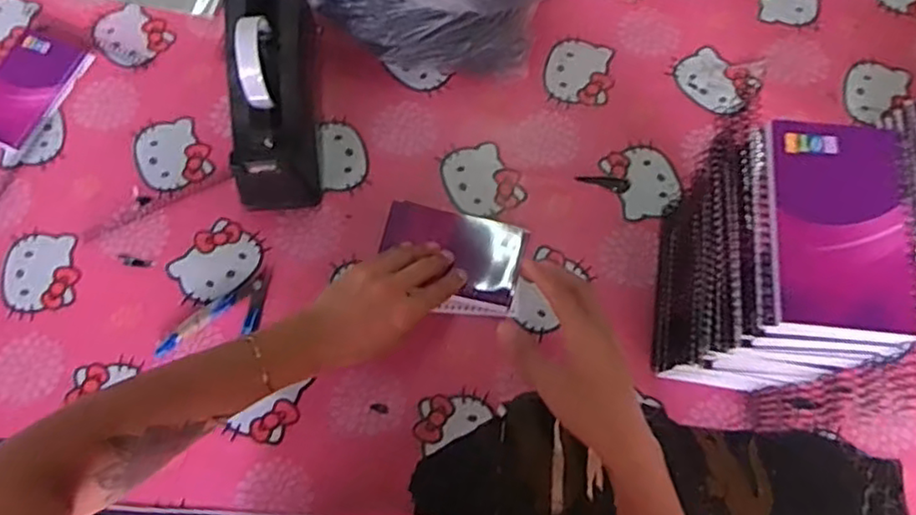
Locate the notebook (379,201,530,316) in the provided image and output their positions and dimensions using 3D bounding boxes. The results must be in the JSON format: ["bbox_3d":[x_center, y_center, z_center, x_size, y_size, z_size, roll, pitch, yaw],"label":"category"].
[{"bbox_3d":[-0.005,0.002,0.654,0.138,0.019,0.096,14,71,0],"label":"notebook"}]

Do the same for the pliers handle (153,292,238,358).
[{"bbox_3d":[-0.242,0.060,0.618,0.086,0.011,0.015,-38,75,-11],"label":"pliers handle"}]

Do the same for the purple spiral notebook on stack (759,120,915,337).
[{"bbox_3d":[0.221,-0.020,0.389,0.082,0.013,0.124,6,72,3],"label":"purple spiral notebook on stack"}]

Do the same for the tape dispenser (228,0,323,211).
[{"bbox_3d":[-0.177,-0.154,0.636,0.077,0.117,0.206,-2,72,0],"label":"tape dispenser"}]

